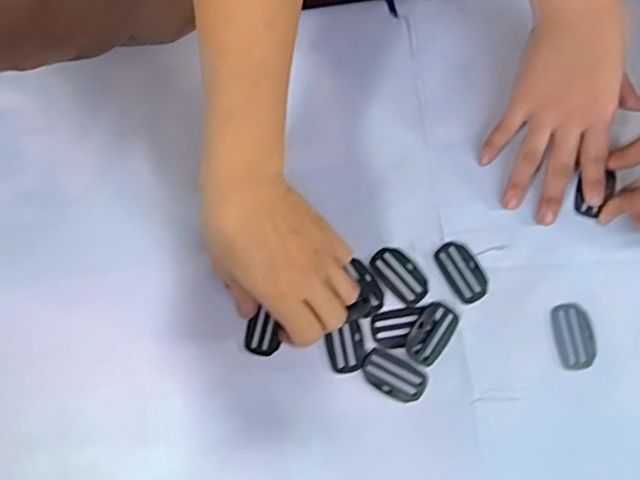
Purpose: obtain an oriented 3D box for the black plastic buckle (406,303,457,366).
[{"bbox_3d":[0.080,0.068,0.412,0.027,0.004,0.045,32,80,5],"label":"black plastic buckle"}]

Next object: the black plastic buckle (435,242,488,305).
[{"bbox_3d":[0.105,0.024,0.423,0.026,0.004,0.047,-31,81,-7],"label":"black plastic buckle"}]

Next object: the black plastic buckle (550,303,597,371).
[{"bbox_3d":[0.184,0.070,0.414,0.028,0.004,0.047,-8,79,-3],"label":"black plastic buckle"}]

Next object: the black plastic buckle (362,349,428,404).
[{"bbox_3d":[0.052,0.098,0.407,0.046,0.004,0.028,28,80,4],"label":"black plastic buckle"}]

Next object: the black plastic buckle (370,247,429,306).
[{"bbox_3d":[0.059,0.026,0.421,0.026,0.004,0.047,-42,83,-8],"label":"black plastic buckle"}]

